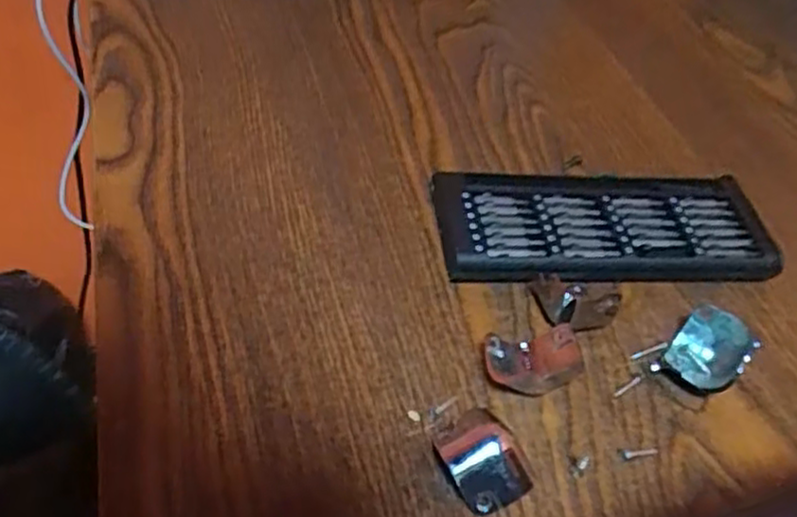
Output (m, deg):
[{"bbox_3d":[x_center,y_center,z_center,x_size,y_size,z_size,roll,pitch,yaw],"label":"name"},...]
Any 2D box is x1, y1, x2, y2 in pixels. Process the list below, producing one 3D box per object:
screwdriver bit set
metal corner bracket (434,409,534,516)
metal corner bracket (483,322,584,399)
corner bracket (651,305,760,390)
[{"bbox_3d":[0.094,-0.013,0.336,0.148,0.021,0.058,0,47,-9],"label":"screwdriver bit set"},{"bbox_3d":[0.029,0.069,0.259,0.027,0.019,0.035,-19,53,-24],"label":"metal corner bracket"},{"bbox_3d":[0.051,0.040,0.287,0.037,0.016,0.025,2,47,-7],"label":"metal corner bracket"},{"bbox_3d":[0.125,0.037,0.295,0.027,0.021,0.029,4,47,-5],"label":"corner bracket"}]

